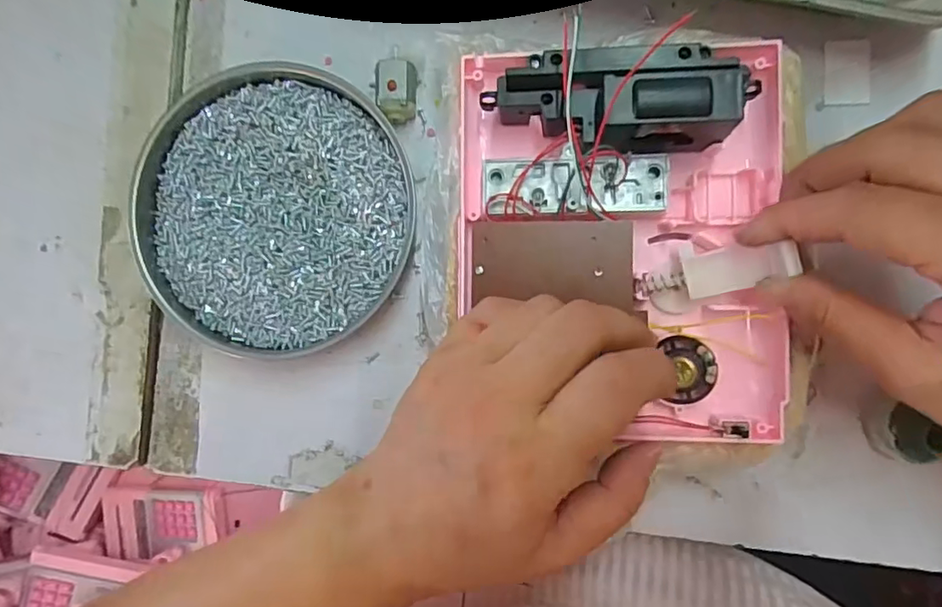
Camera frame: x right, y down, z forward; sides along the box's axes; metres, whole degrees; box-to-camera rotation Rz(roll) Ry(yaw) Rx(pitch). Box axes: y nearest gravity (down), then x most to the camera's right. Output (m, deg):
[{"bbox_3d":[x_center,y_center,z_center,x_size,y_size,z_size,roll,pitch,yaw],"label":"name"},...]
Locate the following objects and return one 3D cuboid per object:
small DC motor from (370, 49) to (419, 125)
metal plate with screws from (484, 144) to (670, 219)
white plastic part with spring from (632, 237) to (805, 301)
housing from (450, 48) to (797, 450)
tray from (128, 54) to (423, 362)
[{"bbox_3d":[-0.036,-0.103,0.275,0.019,0.013,0.030,-2,90,6],"label":"small DC motor"},{"bbox_3d":[0.044,-0.049,0.238,0.076,0.010,0.025,-2,90,6],"label":"metal plate with screws"},{"bbox_3d":[0.097,-0.013,0.226,0.060,0.016,0.019,-10,95,33],"label":"white plastic part with spring"},{"bbox_3d":[0.061,-0.025,0.233,0.131,0.038,0.157,0,96,8],"label":"housing"},{"bbox_3d":[-0.095,-0.045,0.274,0.135,0.016,0.132,1,96,8],"label":"tray"}]

